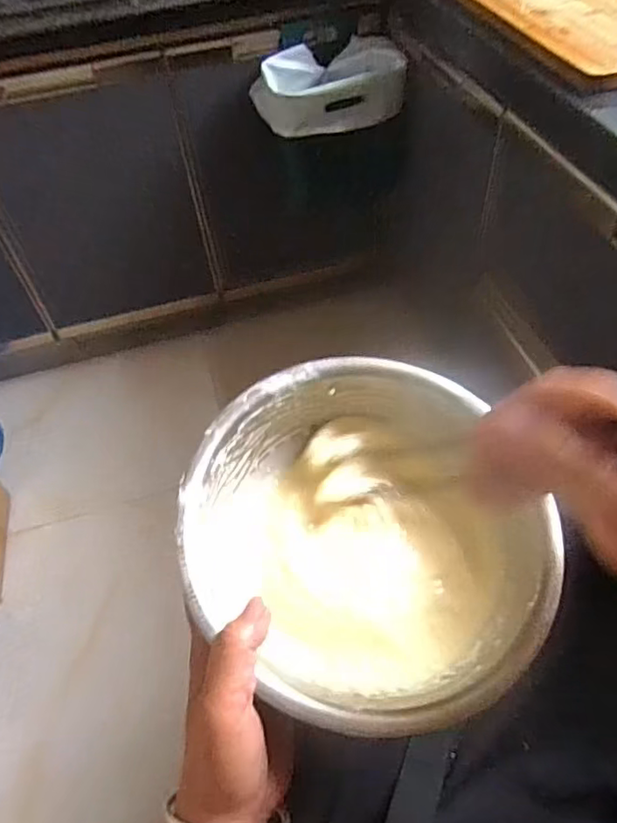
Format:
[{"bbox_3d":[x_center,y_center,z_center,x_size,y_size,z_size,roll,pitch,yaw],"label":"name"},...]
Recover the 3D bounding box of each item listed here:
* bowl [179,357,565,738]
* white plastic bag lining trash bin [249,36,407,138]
[{"bbox_3d":[0.031,0.078,0.348,0.196,0.090,0.208,-2,51,3],"label":"bowl"},{"bbox_3d":[0.031,-0.573,1.010,0.247,0.094,0.147,-10,51,-4],"label":"white plastic bag lining trash bin"}]

